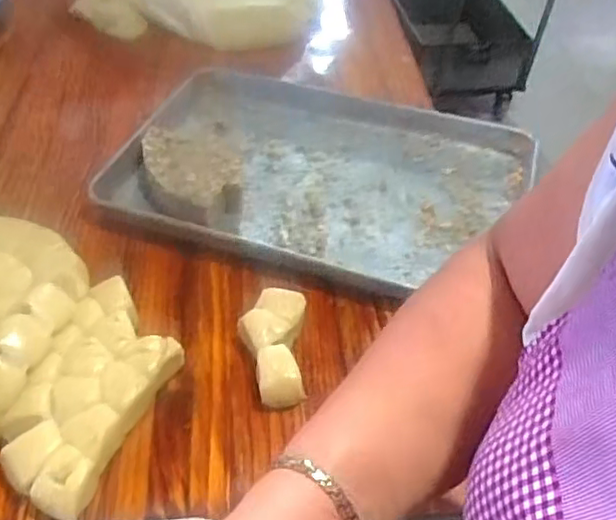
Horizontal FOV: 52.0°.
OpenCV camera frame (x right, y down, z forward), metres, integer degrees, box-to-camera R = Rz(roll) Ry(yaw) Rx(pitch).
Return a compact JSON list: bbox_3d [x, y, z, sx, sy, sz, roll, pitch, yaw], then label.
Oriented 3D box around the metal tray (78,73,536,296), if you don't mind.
[{"bbox_3d":[0.030,-0.133,0.970,0.598,0.074,0.429,13,46,9],"label":"metal tray"}]

